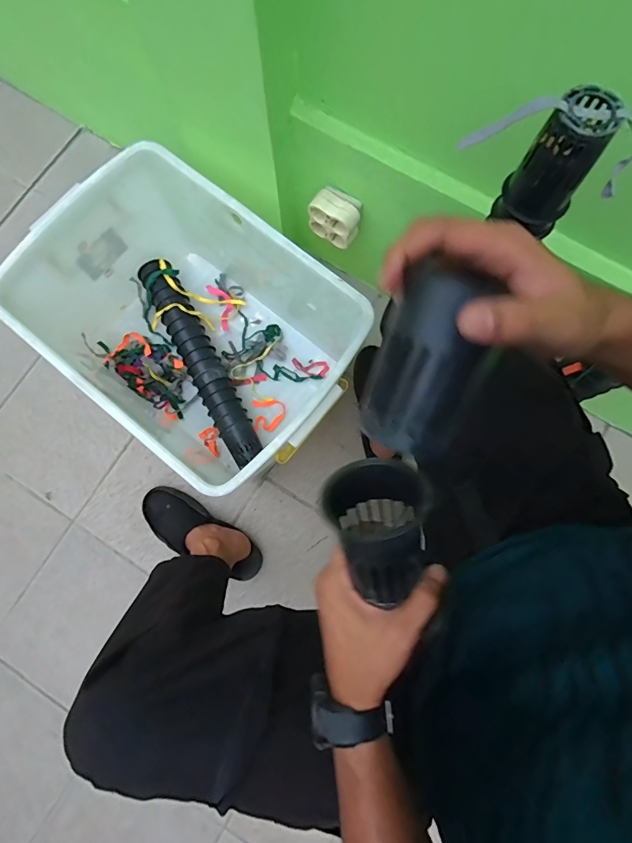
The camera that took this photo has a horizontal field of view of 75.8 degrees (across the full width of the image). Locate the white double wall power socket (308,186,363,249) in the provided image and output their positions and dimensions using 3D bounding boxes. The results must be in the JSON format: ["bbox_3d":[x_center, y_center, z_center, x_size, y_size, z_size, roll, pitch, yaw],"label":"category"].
[{"bbox_3d":[0.039,-0.389,0.773,0.094,0.086,0.054,32,80,6],"label":"white double wall power socket"}]

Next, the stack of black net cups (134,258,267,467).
[{"bbox_3d":[-0.239,-0.121,0.855,0.078,0.070,0.493,-28,80,-5],"label":"stack of black net cups"}]

